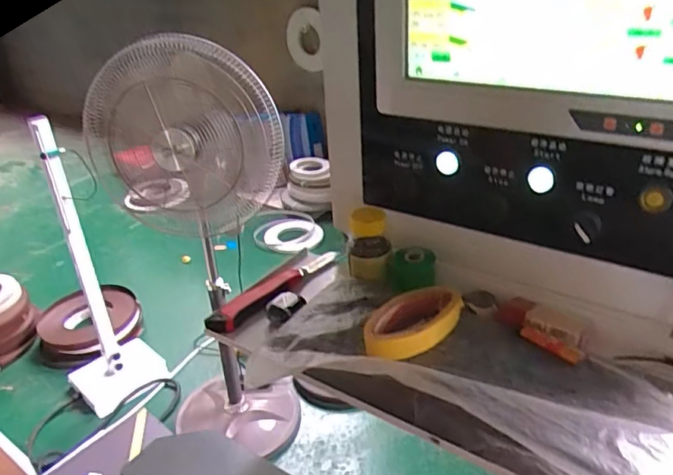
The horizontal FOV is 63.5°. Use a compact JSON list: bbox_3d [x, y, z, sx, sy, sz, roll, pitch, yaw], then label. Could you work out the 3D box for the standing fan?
[{"bbox_3d":[-0.339,0.073,1.572,0.434,1.238,0.393,-6,30,-4],"label":"standing fan"}]

